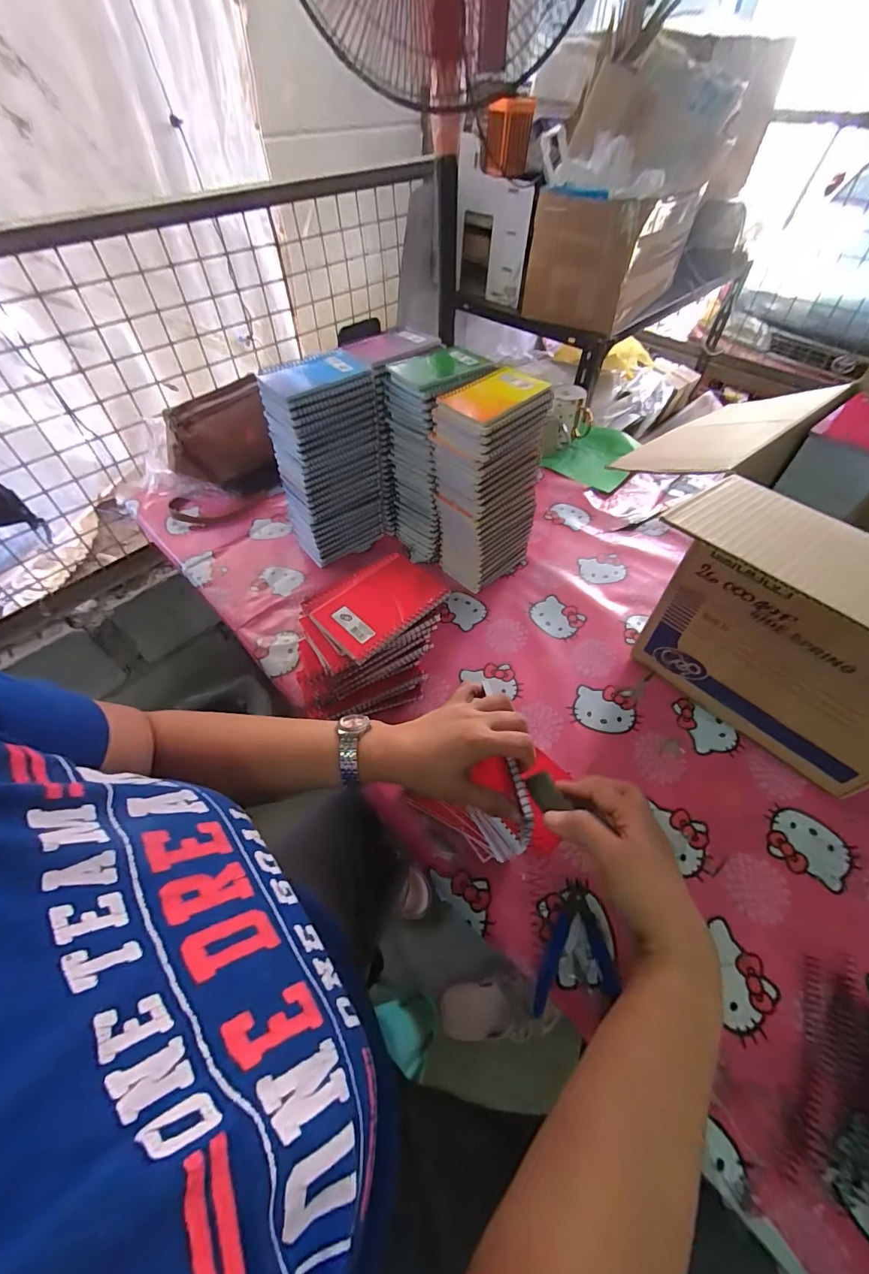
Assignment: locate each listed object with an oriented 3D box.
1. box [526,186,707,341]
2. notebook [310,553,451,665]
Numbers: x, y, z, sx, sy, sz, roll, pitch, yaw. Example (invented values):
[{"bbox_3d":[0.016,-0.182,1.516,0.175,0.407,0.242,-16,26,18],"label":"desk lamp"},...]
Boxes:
[{"bbox_3d":[0.379,-0.852,0.999,0.247,0.207,0.324,33,60,23],"label":"box"},{"bbox_3d":[-0.060,-0.038,0.495,0.131,0.011,0.090,-38,62,-25],"label":"notebook"}]

